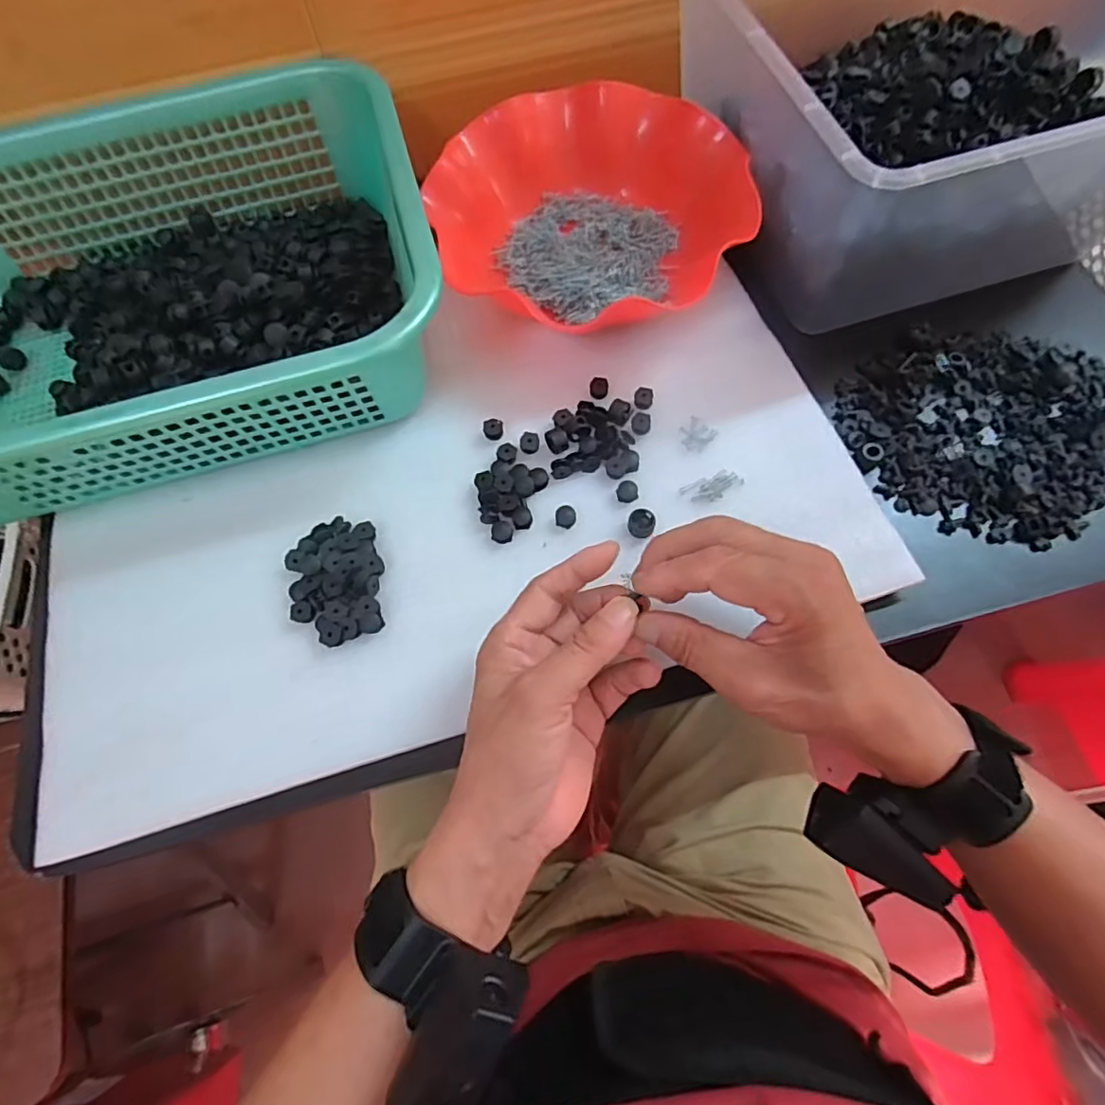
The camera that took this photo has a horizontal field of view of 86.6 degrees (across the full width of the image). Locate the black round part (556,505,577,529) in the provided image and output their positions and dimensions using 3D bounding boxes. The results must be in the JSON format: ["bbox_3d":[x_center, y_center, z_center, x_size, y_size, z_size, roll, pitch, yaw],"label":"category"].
[{"bbox_3d":[0.009,-0.023,0.377,0.013,0.006,0.014,0,71,0],"label":"black round part"}]

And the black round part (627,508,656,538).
[{"bbox_3d":[0.056,-0.018,0.372,0.017,0.008,0.017,0,71,0],"label":"black round part"}]

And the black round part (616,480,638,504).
[{"bbox_3d":[0.049,-0.040,0.381,0.014,0.004,0.014,0,71,0],"label":"black round part"}]

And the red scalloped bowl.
[{"bbox_3d":[0.023,-0.253,0.429,0.224,0.054,0.190,-17,72,-5],"label":"red scalloped bowl"}]

